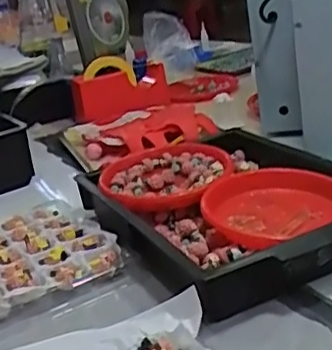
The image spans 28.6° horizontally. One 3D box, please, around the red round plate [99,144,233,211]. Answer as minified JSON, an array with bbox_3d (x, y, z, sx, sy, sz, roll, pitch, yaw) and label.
[{"bbox_3d":[0.001,-0.002,0.885,0.168,0.020,0.168,-9,25,4],"label":"red round plate"}]

